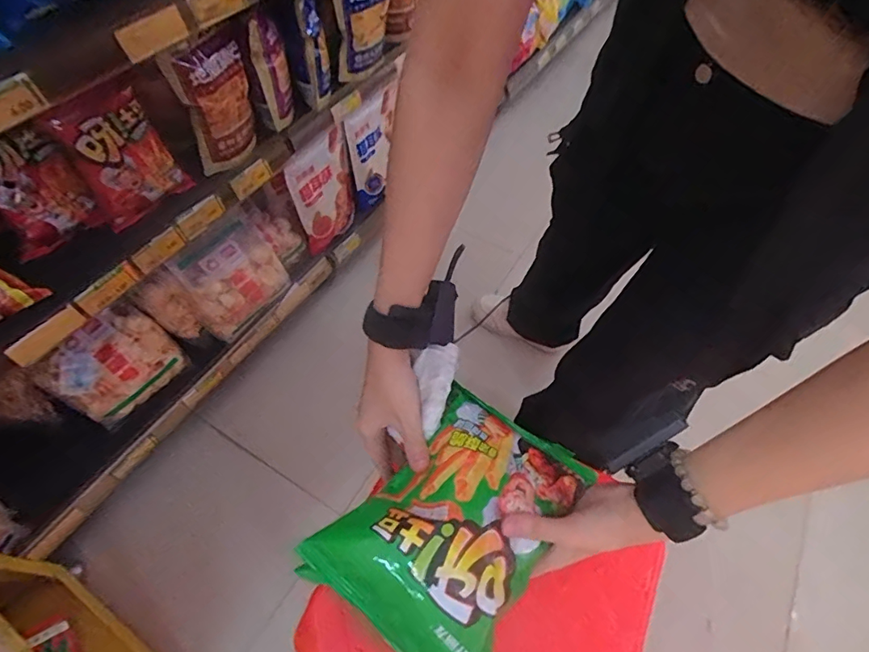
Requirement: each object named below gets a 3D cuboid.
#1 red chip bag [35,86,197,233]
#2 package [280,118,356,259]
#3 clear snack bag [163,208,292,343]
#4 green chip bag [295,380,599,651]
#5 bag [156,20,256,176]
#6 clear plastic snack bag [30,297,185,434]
[{"bbox_3d":[-0.441,-0.243,0.687,0.134,0.179,0.055,-38,67,-24],"label":"red chip bag"},{"bbox_3d":[-0.226,-0.288,1.024,0.048,0.216,0.175,25,59,12],"label":"package"},{"bbox_3d":[-0.388,-0.094,0.923,0.065,0.174,0.191,-1,43,45],"label":"clear snack bag"},{"bbox_3d":[0.019,0.140,0.362,0.136,0.055,0.191,33,61,16],"label":"green chip bag"},{"bbox_3d":[-0.335,-0.353,0.747,0.038,0.193,0.128,25,59,12],"label":"bag"},{"bbox_3d":[-0.567,0.067,0.857,0.080,0.145,0.182,8,46,46],"label":"clear plastic snack bag"}]

